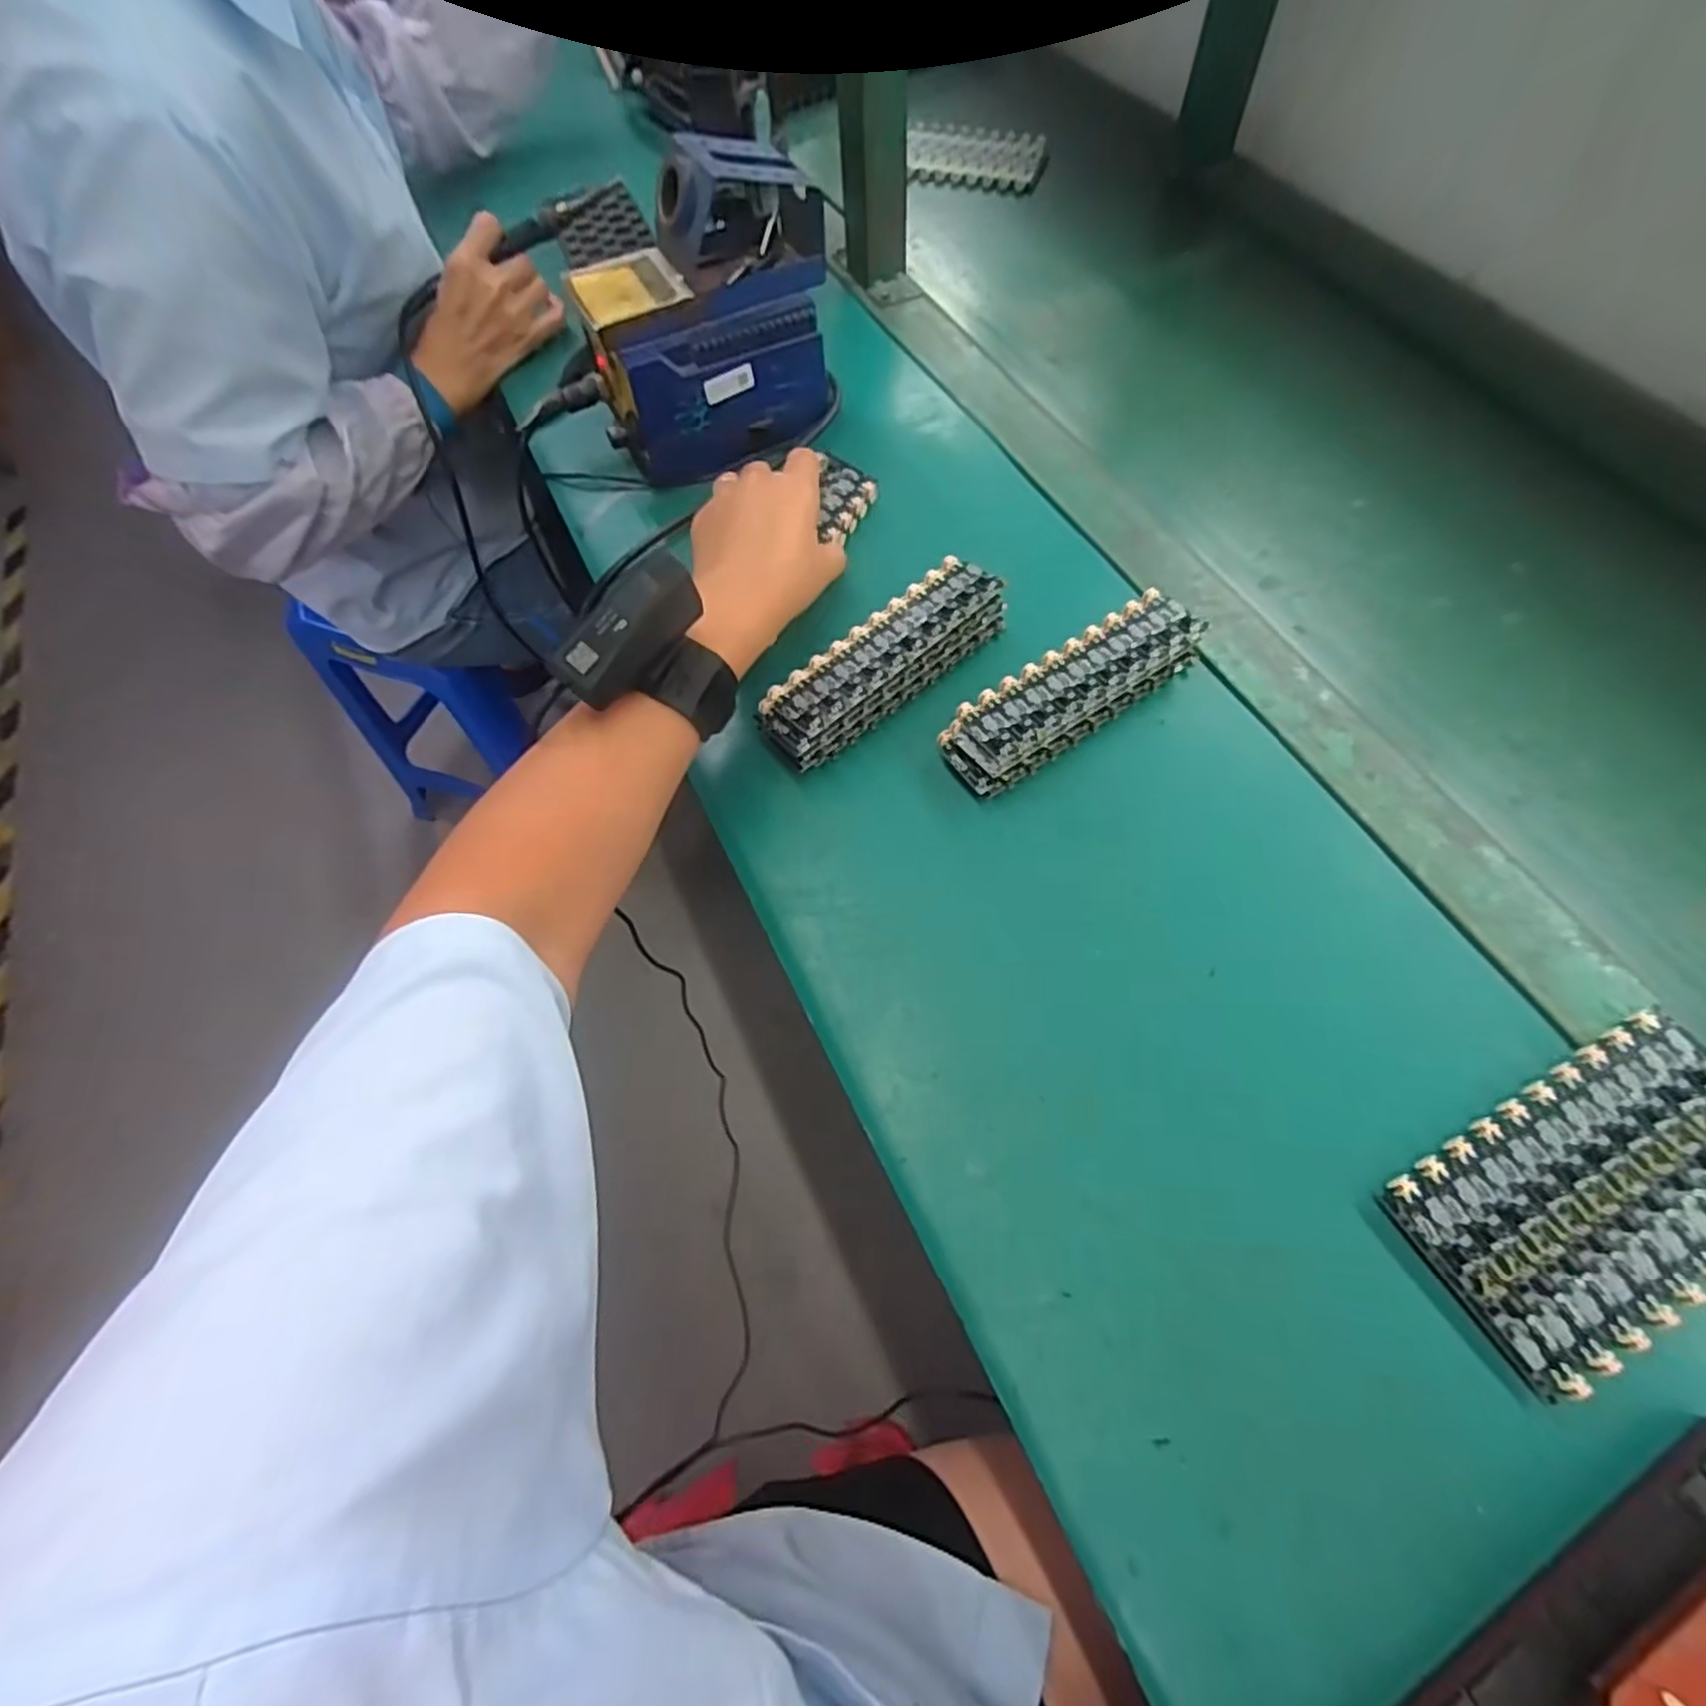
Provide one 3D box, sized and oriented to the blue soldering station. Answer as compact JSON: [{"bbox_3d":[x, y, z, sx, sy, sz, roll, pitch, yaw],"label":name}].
[{"bbox_3d":[-0.098,-0.373,0.519,0.174,0.153,0.118,-22,65,-8],"label":"blue soldering station"}]

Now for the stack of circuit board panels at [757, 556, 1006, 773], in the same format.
[{"bbox_3d":[0.018,-0.115,0.454,0.166,0.035,0.050,-40,68,-15],"label":"stack of circuit board panels"}]

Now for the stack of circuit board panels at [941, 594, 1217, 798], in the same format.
[{"bbox_3d":[0.129,-0.094,0.439,0.168,0.025,0.050,-32,66,-12],"label":"stack of circuit board panels"}]

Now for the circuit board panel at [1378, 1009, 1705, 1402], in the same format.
[{"bbox_3d":[0.318,0.142,0.317,0.163,0.015,0.087,-27,65,-10],"label":"circuit board panel"}]

